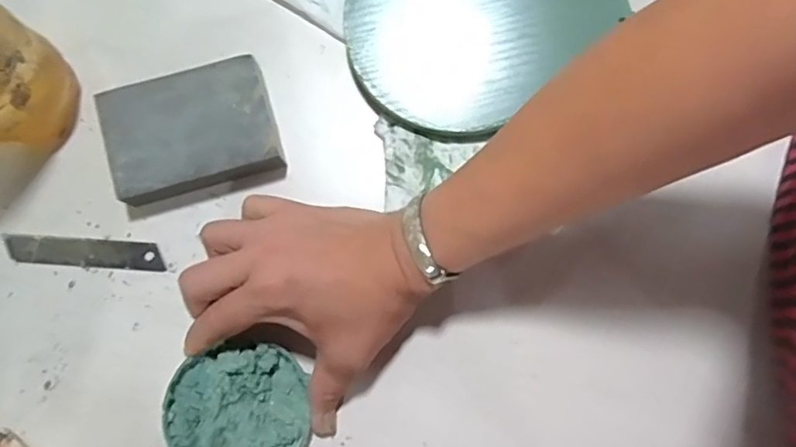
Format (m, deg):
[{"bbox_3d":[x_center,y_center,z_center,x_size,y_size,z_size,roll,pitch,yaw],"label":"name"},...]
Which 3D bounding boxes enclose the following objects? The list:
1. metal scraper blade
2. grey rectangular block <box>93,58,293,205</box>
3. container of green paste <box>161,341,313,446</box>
[{"bbox_3d":[-0.194,0.018,0.348,0.097,0.004,0.016,4,79,0],"label":"metal scraper blade"},{"bbox_3d":[-0.126,-0.055,0.351,0.100,0.024,0.075,-16,80,-3],"label":"grey rectangular block"},{"bbox_3d":[-0.092,0.109,0.323,0.079,0.017,0.077,0,79,-1],"label":"container of green paste"}]

